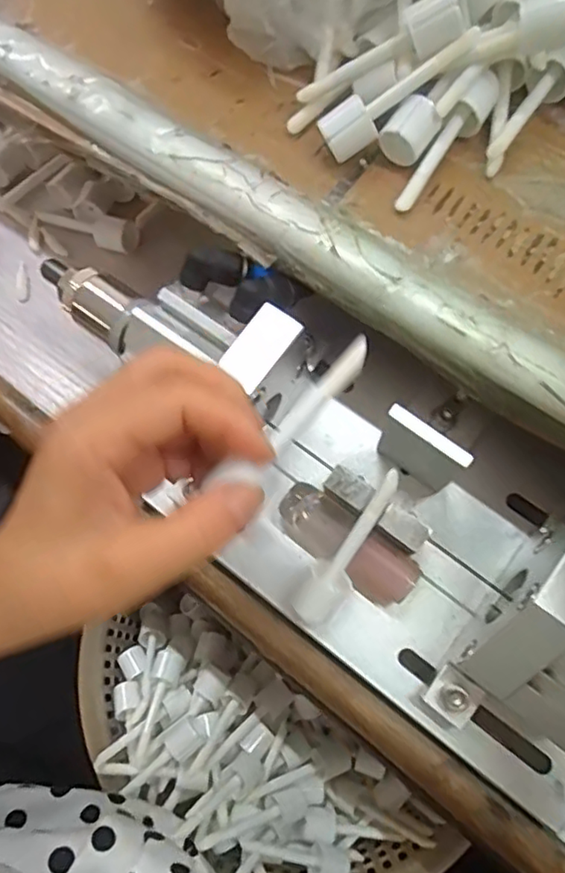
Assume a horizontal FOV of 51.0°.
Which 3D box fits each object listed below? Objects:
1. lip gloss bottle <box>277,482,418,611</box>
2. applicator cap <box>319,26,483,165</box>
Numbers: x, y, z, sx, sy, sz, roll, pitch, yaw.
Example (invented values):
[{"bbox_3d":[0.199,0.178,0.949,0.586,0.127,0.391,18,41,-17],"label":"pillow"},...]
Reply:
[{"bbox_3d":[0.031,0.050,0.278,0.069,0.024,0.024,35,67,14],"label":"lip gloss bottle"},{"bbox_3d":[0.051,-0.152,0.263,0.073,0.018,0.014,-34,68,8],"label":"applicator cap"}]

